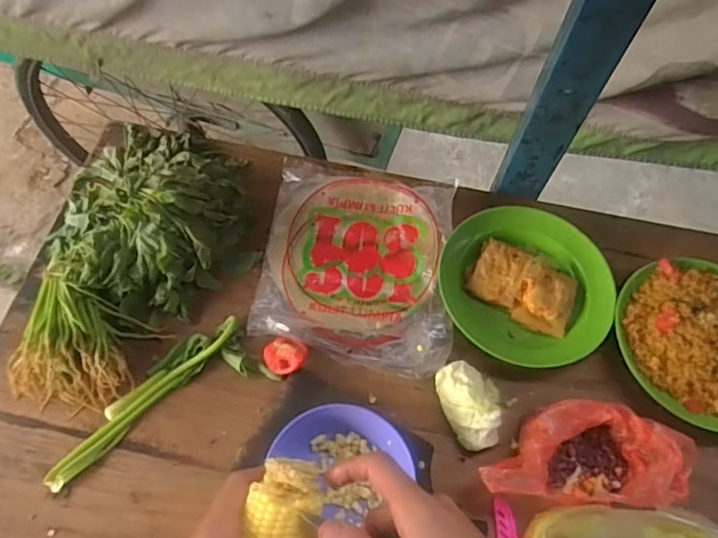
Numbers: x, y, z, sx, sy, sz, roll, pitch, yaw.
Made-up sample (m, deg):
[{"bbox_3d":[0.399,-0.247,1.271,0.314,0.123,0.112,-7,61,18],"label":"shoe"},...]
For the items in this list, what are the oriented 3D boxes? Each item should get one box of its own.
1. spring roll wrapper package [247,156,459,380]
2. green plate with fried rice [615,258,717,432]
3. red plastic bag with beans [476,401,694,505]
[{"bbox_3d":[-0.001,-0.018,0.711,0.231,0.028,0.279,7,63,3],"label":"spring roll wrapper package"},{"bbox_3d":[0.423,0.082,0.675,0.219,0.051,0.211,0,66,0],"label":"green plate with fried rice"},{"bbox_3d":[0.236,0.192,0.594,0.208,0.053,0.099,3,66,1],"label":"red plastic bag with beans"}]

